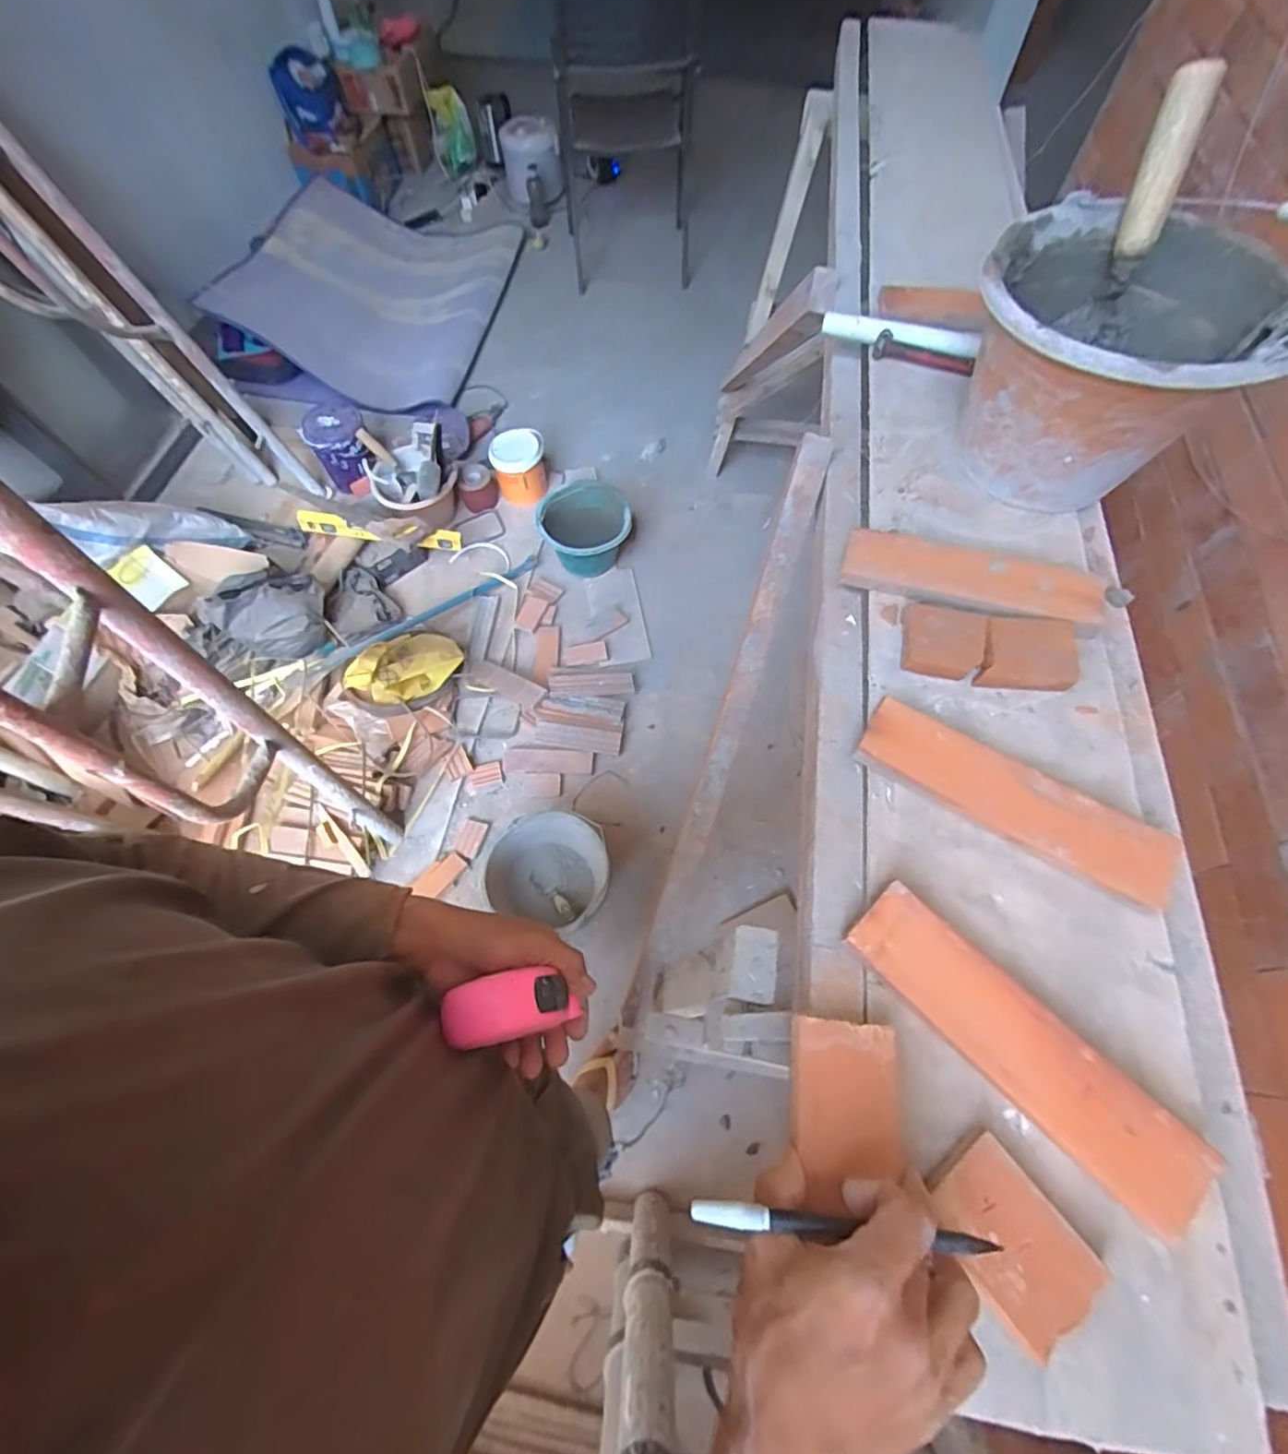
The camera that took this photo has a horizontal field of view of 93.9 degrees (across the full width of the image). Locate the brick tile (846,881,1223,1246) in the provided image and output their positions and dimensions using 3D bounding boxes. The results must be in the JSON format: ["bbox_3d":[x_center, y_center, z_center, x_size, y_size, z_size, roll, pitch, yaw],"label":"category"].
[{"bbox_3d":[0.236,0.199,0.380,0.058,0.017,0.224,-42,70,-18],"label":"brick tile"}]

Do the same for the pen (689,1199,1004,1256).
[{"bbox_3d":[0.099,0.256,0.307,0.150,0.010,0.010,0,63,9],"label":"pen"}]

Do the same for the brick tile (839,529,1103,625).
[{"bbox_3d":[0.297,-0.135,0.551,0.217,0.020,0.070,18,65,9],"label":"brick tile"}]

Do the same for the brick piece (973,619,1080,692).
[{"bbox_3d":[0.322,-0.062,0.506,0.073,0.016,0.065,9,64,5],"label":"brick piece"}]

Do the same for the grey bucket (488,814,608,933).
[{"bbox_3d":[-0.202,0.319,1.347,0.265,0.164,0.221,20,66,10],"label":"grey bucket"}]

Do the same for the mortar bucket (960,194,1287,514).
[{"bbox_3d":[0.409,-0.321,0.547,0.236,0.174,0.239,0,64,1],"label":"mortar bucket"}]

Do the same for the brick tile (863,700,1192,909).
[{"bbox_3d":[0.280,0.053,0.459,0.224,0.017,0.062,30,68,14],"label":"brick tile"}]

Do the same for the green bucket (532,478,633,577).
[{"bbox_3d":[-0.173,-0.567,1.766,0.252,0.185,0.262,0,64,1],"label":"green bucket"}]

